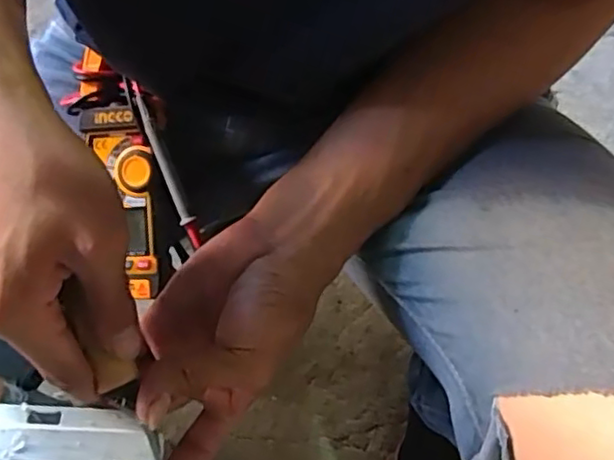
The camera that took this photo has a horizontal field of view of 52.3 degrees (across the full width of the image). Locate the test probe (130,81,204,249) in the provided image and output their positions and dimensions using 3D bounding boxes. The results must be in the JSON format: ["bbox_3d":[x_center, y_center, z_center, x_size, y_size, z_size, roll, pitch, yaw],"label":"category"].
[{"bbox_3d":[-0.095,-0.043,0.418,0.009,0.010,0.115,-22,96,-7],"label":"test probe"}]

